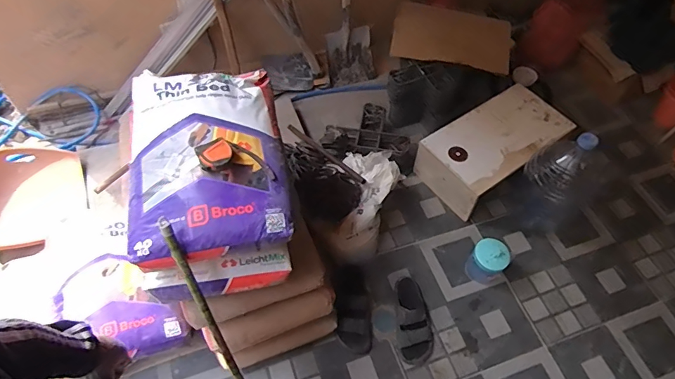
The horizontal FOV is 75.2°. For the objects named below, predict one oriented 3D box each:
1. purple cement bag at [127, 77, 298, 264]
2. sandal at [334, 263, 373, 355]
[{"bbox_3d":[-0.290,-0.083,0.953,0.322,0.118,0.427,-9,57,-9],"label":"purple cement bag"},{"bbox_3d":[0.054,0.411,1.516,0.119,0.087,0.293,-4,69,-4],"label":"sandal"}]

